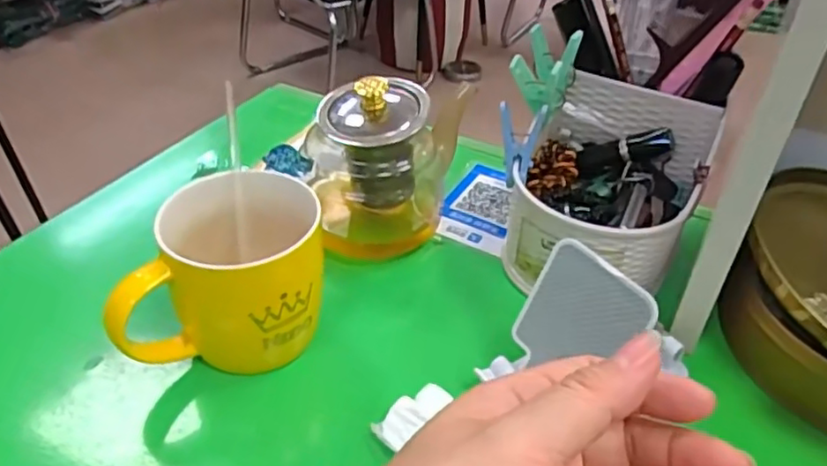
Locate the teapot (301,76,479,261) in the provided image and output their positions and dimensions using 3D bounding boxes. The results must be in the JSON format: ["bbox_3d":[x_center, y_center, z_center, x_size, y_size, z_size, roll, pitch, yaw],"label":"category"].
[{"bbox_3d":[-0.020,-0.053,0.469,0.090,0.108,0.107,12,38,11],"label":"teapot"}]

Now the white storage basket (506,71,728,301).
[{"bbox_3d":[0.127,-0.031,0.436,0.110,0.091,0.127,19,40,19],"label":"white storage basket"}]

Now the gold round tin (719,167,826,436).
[{"bbox_3d":[0.276,0.048,0.397,0.168,0.080,0.178,-10,39,-16],"label":"gold round tin"}]

